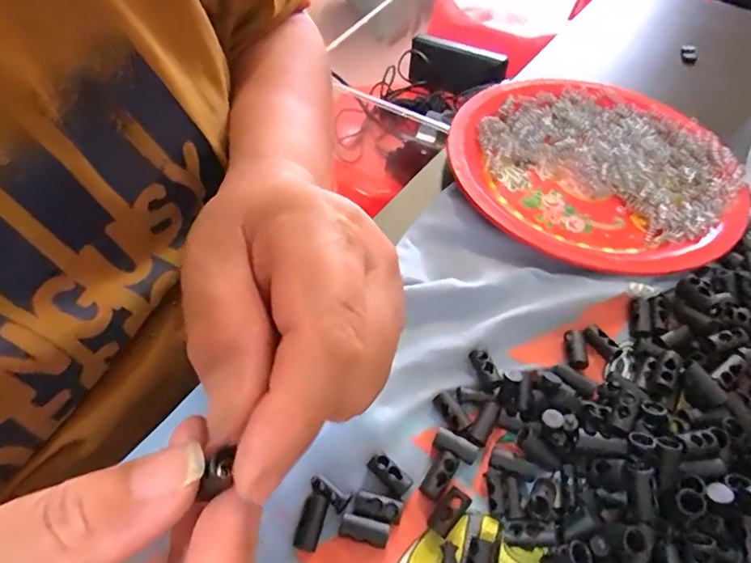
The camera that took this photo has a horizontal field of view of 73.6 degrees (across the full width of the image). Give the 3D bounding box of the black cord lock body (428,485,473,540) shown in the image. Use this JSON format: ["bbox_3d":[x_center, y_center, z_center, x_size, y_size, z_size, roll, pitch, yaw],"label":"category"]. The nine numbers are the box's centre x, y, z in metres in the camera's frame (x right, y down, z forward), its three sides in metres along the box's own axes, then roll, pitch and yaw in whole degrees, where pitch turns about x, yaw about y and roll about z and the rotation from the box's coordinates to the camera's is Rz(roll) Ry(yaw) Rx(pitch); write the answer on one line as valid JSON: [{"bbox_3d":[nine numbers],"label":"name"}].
[{"bbox_3d":[0.028,0.088,0.191,0.009,0.004,0.018,41,87,13],"label":"black cord lock body"}]

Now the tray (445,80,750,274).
[{"bbox_3d":[0.125,-0.068,0.297,0.158,0.019,0.156,8,54,5],"label":"tray"}]

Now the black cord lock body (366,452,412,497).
[{"bbox_3d":[0.006,0.076,0.198,0.018,0.006,0.008,37,61,22],"label":"black cord lock body"}]

